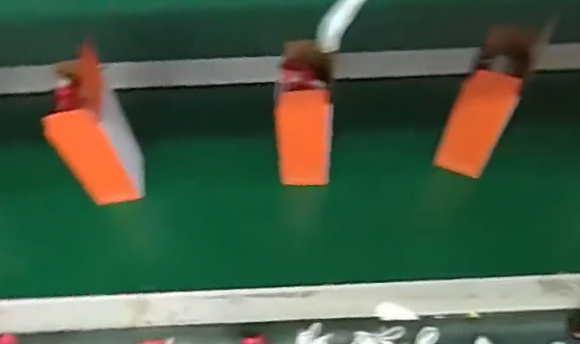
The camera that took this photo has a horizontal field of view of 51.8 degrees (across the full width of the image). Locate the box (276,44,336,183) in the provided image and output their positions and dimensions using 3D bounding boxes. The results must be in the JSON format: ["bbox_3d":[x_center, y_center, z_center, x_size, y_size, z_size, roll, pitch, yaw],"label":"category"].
[{"bbox_3d":[0.020,-0.062,0.683,0.057,0.169,0.085,5,61,5],"label":"box"}]

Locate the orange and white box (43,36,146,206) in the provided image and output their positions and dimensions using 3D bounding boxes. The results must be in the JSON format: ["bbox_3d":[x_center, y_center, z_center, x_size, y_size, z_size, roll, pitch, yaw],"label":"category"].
[{"bbox_3d":[-0.221,-0.040,0.686,0.065,0.212,0.080,-9,61,-3],"label":"orange and white box"}]

